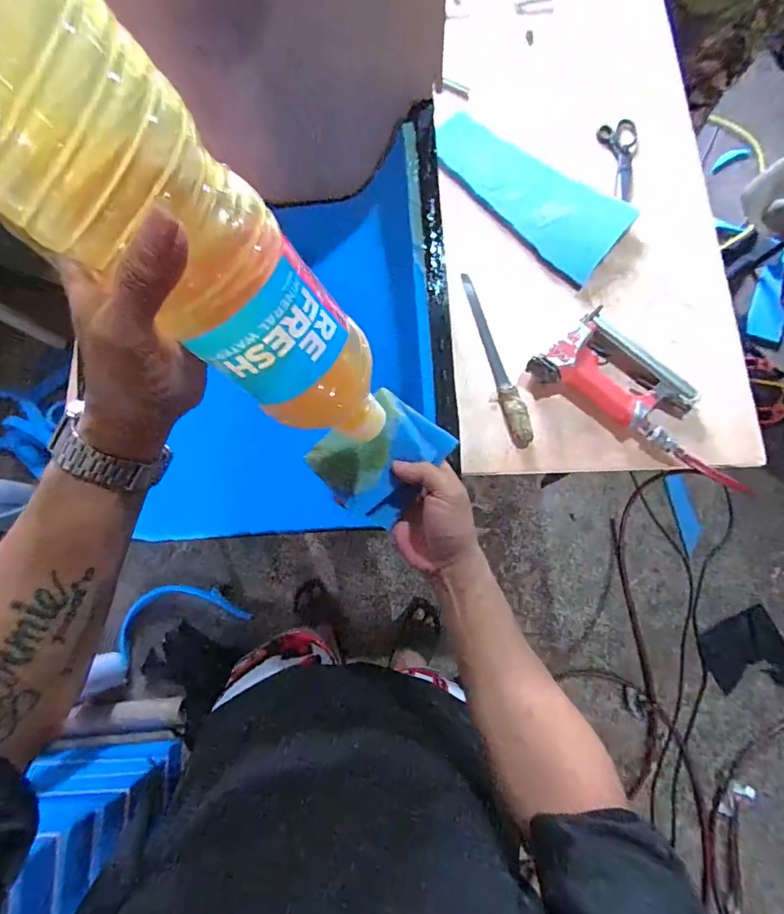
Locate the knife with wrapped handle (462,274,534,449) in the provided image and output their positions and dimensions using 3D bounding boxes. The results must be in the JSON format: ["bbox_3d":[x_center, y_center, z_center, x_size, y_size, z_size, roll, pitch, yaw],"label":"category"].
[{"bbox_3d":[0.154,-0.151,0.688,0.031,0.027,0.282,-15,75,-1],"label":"knife with wrapped handle"}]

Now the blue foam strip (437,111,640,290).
[{"bbox_3d":[0.208,-0.422,0.745,0.336,0.026,0.131,39,82,9],"label":"blue foam strip"}]

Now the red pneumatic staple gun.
[{"bbox_3d":[0.322,-0.111,0.657,0.231,0.043,0.129,36,80,12],"label":"red pneumatic staple gun"}]

